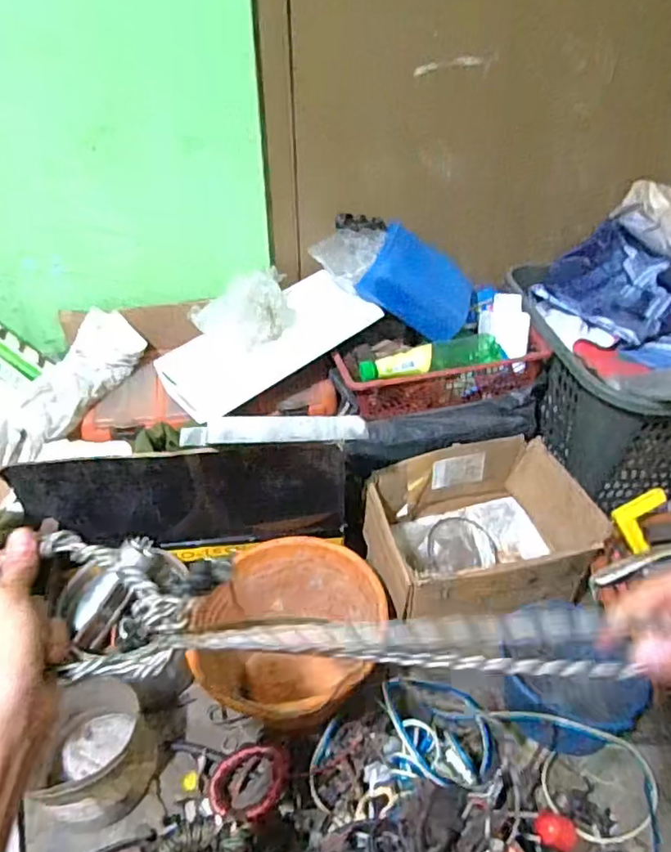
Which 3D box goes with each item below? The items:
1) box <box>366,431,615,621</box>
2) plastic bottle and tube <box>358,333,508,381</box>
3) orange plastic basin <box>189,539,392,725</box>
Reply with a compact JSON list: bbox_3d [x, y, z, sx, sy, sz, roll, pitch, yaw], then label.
[{"bbox_3d":[0.209,0.169,0.901,0.302,0.157,0.253,-10,43,-11],"label":"box"},{"bbox_3d":[0.152,-0.107,0.934,0.236,0.049,0.056,-13,43,-13],"label":"plastic bottle and tube"},{"bbox_3d":[-0.056,0.302,0.828,0.227,0.183,0.232,0,42,0],"label":"orange plastic basin"}]

